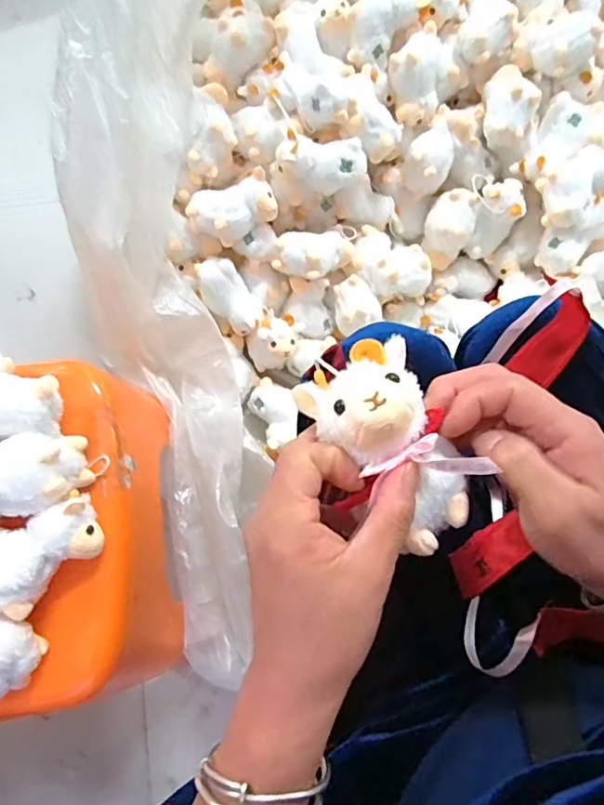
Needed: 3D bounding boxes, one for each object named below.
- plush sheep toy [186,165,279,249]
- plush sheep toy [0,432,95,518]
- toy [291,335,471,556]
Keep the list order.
[{"bbox_3d":[-0.098,-0.271,0.762,0.124,0.051,0.070,-16,75,-5],"label":"plush sheep toy"},{"bbox_3d":[-0.246,0.066,0.461,0.111,0.082,0.066,-20,76,-6],"label":"plush sheep toy"},{"bbox_3d":[0.054,0.022,0.286,0.061,0.043,0.110,-35,94,-9],"label":"toy"}]

